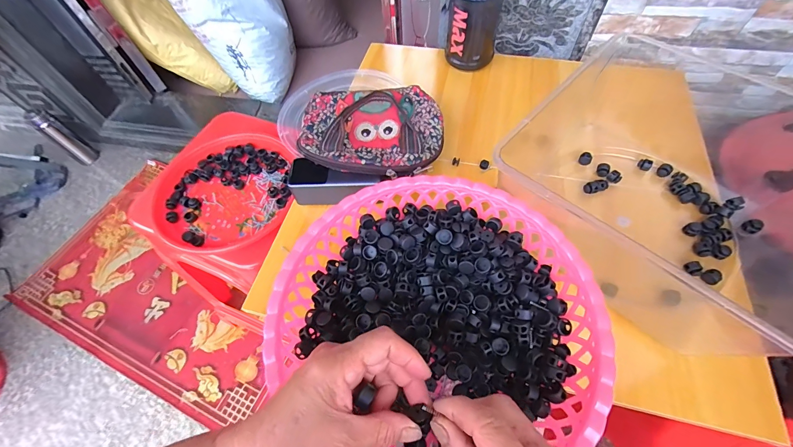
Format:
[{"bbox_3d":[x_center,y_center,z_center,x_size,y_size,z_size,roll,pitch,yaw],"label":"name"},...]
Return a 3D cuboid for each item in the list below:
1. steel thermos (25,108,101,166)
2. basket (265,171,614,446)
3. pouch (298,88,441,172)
[{"bbox_3d":[-1.177,-0.304,1.182,0.070,0.204,0.070,31,66,20],"label":"steel thermos"},{"bbox_3d":[0.035,0.094,0.342,0.283,0.077,0.299,-2,59,3],"label":"basket"},{"bbox_3d":[-0.036,-0.141,0.489,0.202,0.033,0.161,-5,59,1],"label":"pouch"}]

